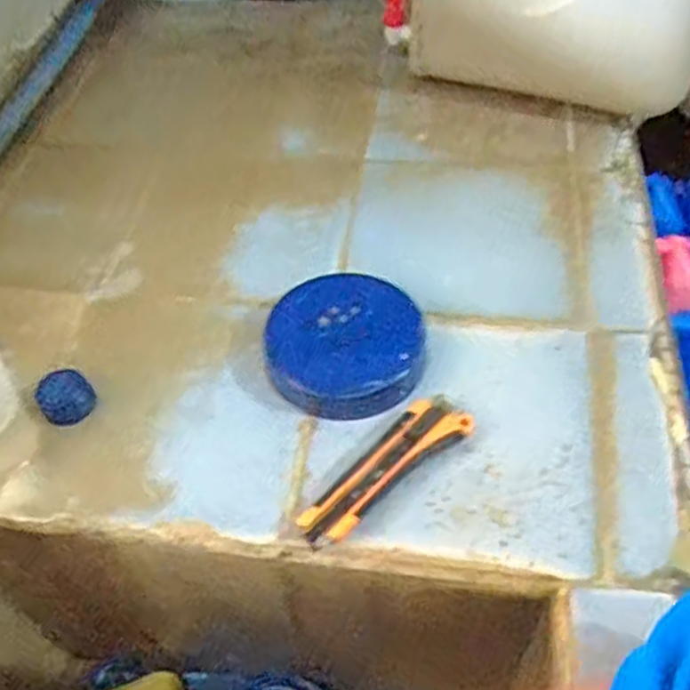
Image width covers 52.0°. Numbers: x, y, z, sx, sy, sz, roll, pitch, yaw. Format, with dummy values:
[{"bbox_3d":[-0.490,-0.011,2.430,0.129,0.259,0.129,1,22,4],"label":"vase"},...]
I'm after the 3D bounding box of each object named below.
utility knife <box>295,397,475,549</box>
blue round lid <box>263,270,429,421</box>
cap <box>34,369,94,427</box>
[{"bbox_3d":[0.025,0.078,0.450,0.131,0.019,0.036,-35,57,-23],"label":"utility knife"},{"bbox_3d":[0.001,-0.002,0.510,0.110,0.028,0.114,-2,50,2],"label":"blue round lid"},{"bbox_3d":[-0.198,0.035,0.499,0.035,0.019,0.033,-2,50,2],"label":"cap"}]

